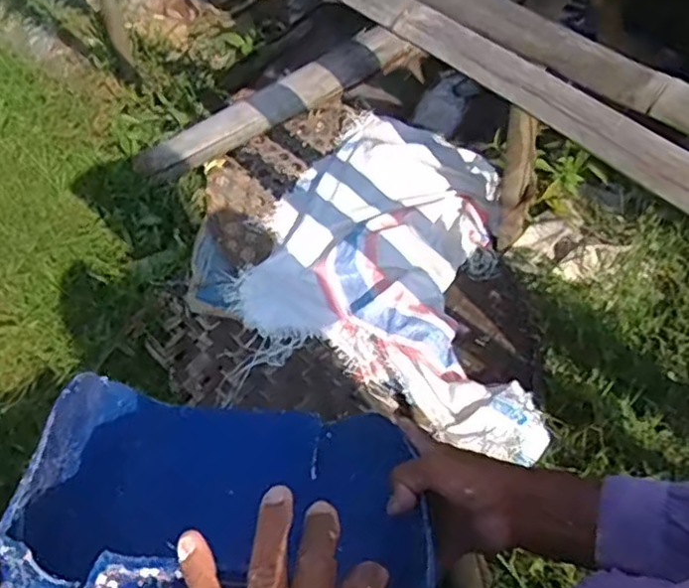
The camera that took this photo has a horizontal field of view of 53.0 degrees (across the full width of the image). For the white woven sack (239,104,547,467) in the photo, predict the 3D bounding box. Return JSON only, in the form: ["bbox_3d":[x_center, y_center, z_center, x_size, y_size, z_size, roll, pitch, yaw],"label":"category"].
[{"bbox_3d":[0.164,-0.056,1.404,0.698,0.128,0.558,28,62,23],"label":"white woven sack"}]

